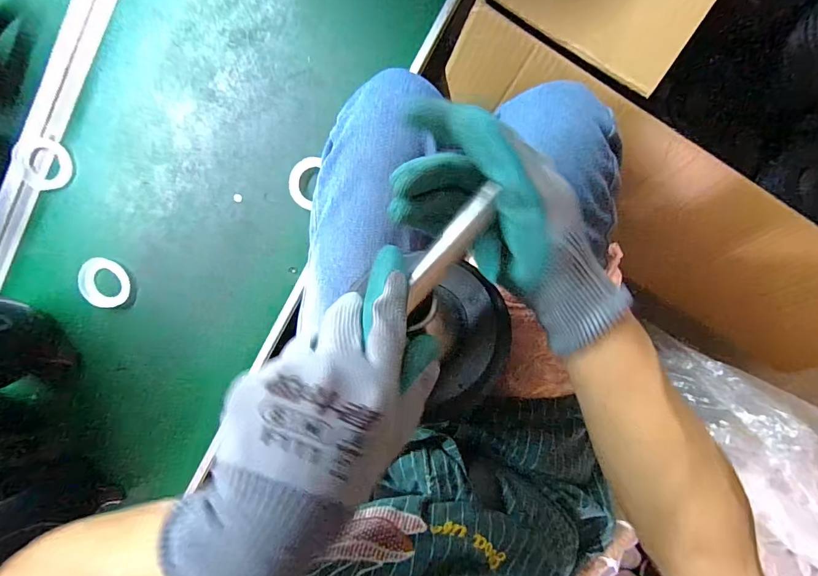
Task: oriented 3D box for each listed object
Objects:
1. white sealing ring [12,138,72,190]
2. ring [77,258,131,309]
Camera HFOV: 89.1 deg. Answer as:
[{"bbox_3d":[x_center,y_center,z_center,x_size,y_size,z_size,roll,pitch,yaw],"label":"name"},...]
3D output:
[{"bbox_3d":[-0.433,-0.146,0.493,0.059,0.005,0.060,-3,111,-7],"label":"white sealing ring"},{"bbox_3d":[-0.373,-0.007,0.508,0.056,0.017,0.056,1,98,5],"label":"ring"}]

